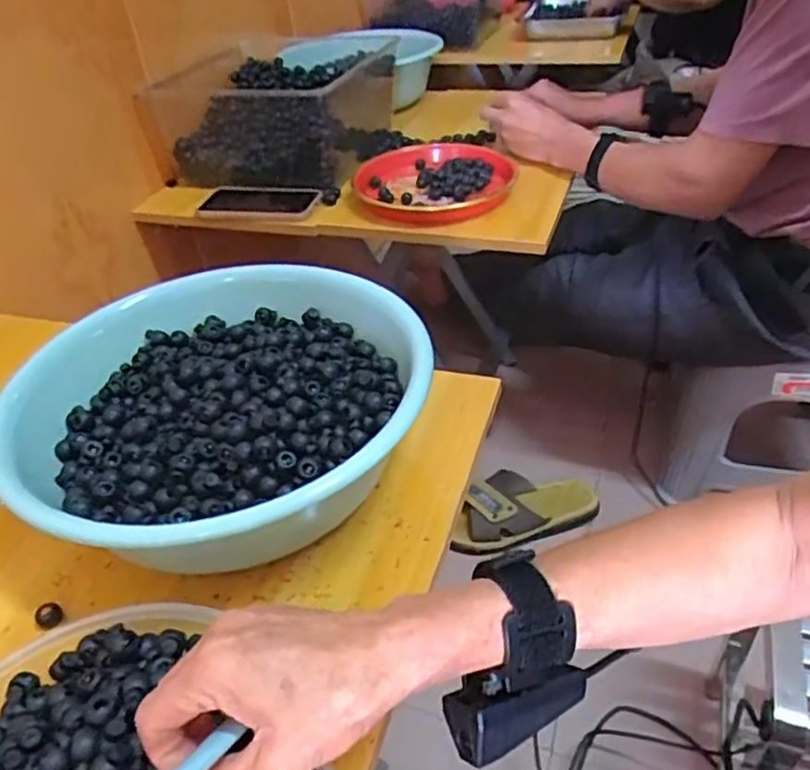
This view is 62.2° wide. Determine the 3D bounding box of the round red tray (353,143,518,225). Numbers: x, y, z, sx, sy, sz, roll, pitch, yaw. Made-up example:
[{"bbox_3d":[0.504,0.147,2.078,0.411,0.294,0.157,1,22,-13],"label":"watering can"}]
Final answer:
[{"bbox_3d":[0.039,-0.269,0.902,0.216,0.035,0.205,0,39,6],"label":"round red tray"}]

